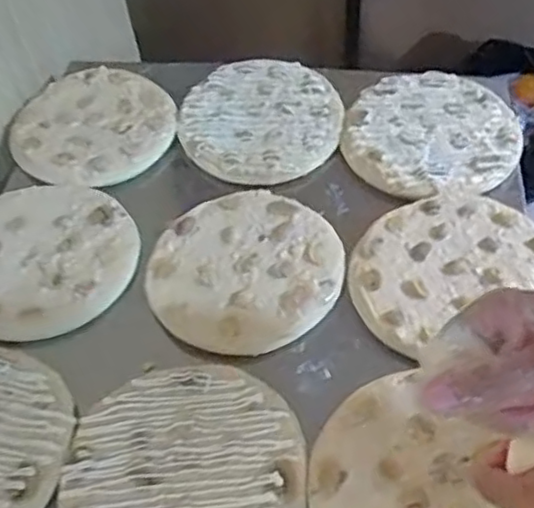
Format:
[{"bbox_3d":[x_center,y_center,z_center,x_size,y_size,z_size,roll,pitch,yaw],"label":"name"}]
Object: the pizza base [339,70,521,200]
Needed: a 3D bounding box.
[{"bbox_3d":[0.191,-0.145,0.795,0.198,0.021,0.194,-3,51,3],"label":"pizza base"}]

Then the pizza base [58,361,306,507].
[{"bbox_3d":[-0.068,0.181,0.552,0.189,0.013,0.200,-6,51,1],"label":"pizza base"}]

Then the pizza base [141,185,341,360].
[{"bbox_3d":[-0.023,0.014,0.693,0.185,0.015,0.199,-3,51,3],"label":"pizza base"}]

